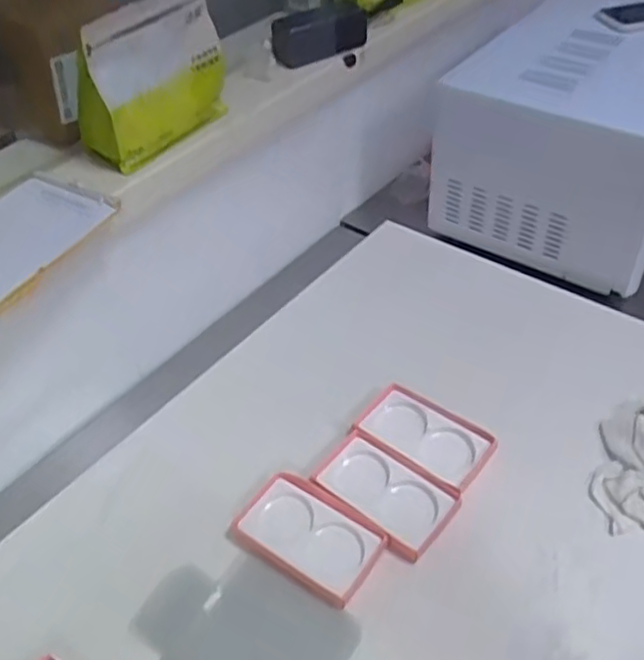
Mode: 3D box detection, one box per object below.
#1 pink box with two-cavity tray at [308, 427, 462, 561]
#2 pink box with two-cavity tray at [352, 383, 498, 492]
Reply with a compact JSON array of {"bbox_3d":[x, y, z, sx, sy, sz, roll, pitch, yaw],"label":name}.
[{"bbox_3d":[0.064,0.172,0.744,0.147,0.016,0.087,30,54,29],"label":"pink box with two-cavity tray"},{"bbox_3d":[0.120,0.116,0.789,0.146,0.018,0.093,29,54,29],"label":"pink box with two-cavity tray"}]

